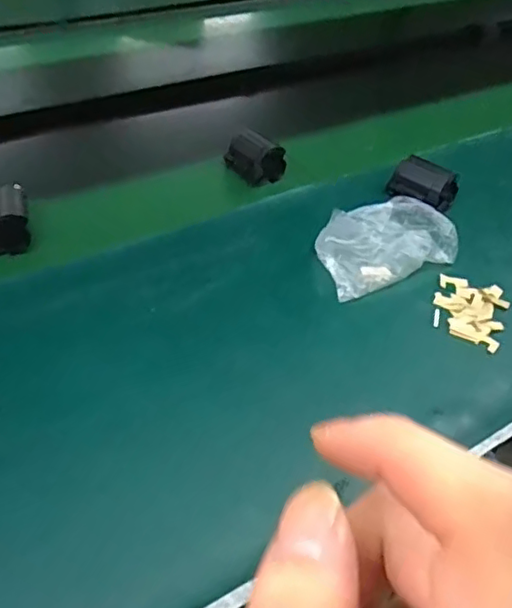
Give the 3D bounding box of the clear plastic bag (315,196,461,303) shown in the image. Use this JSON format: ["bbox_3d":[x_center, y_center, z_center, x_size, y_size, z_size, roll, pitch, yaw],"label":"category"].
[{"bbox_3d":[0.130,-0.064,0.634,0.151,0.038,0.103,-17,49,-21],"label":"clear plastic bag"}]

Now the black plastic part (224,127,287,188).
[{"bbox_3d":[-0.002,-0.182,0.736,0.050,0.050,0.065,-22,49,-27],"label":"black plastic part"}]

